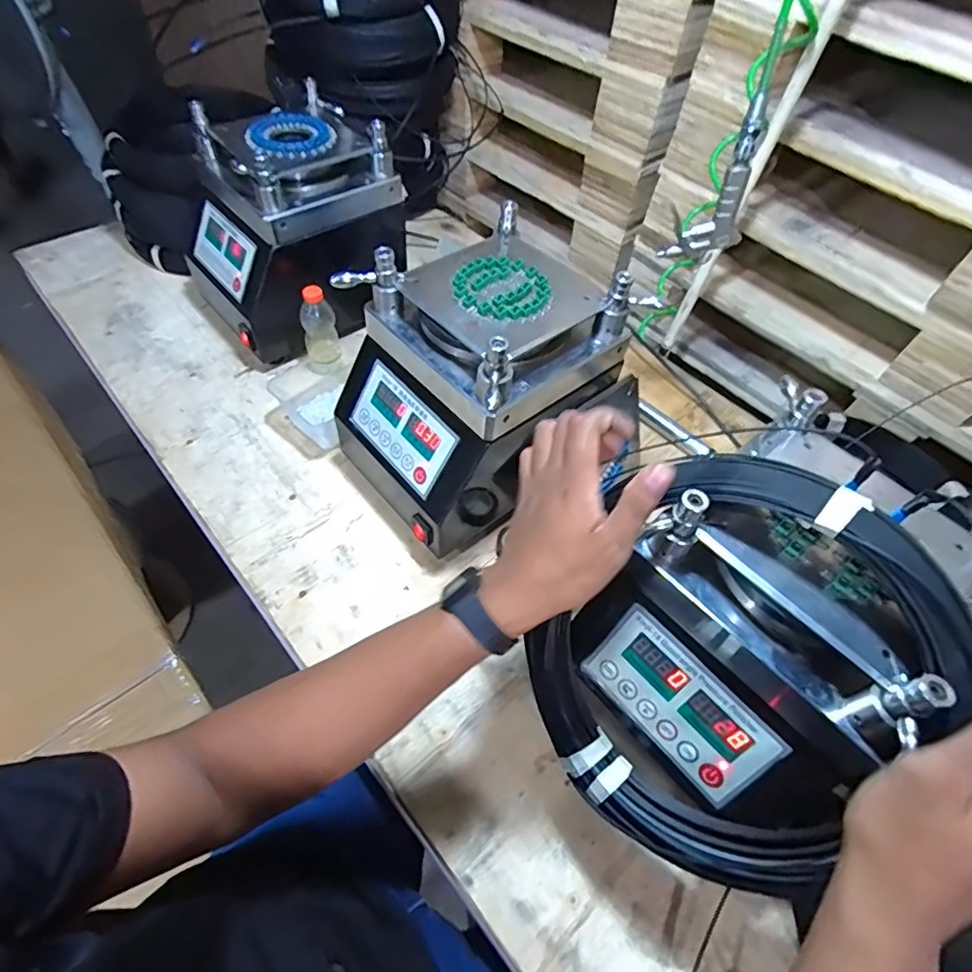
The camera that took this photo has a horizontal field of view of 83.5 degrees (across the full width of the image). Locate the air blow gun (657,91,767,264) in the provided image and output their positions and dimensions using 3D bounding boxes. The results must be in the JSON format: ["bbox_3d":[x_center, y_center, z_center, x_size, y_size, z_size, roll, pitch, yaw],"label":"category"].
[{"bbox_3d":[0.265,-0.342,0.625,0.082,0.163,0.030,-3,55,-6],"label":"air blow gun"}]

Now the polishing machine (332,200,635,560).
[{"bbox_3d":[-0.015,-0.114,0.668,0.278,0.278,0.224,-30,62,-22],"label":"polishing machine"}]

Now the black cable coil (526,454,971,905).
[{"bbox_3d":[0.168,0.137,0.407,0.251,0.313,0.030,33,19,29],"label":"black cable coil"}]

